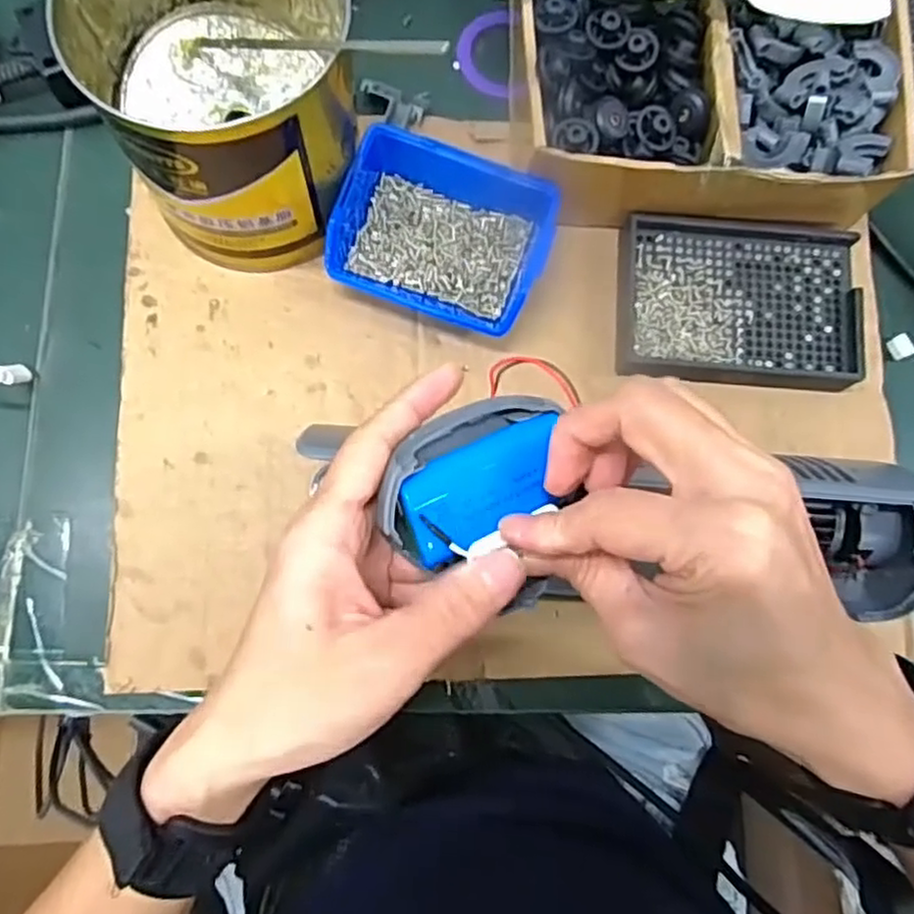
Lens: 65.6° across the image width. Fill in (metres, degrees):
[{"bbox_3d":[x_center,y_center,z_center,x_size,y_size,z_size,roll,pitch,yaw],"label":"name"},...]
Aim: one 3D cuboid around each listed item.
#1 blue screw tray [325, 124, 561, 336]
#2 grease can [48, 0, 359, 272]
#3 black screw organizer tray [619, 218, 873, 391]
[{"bbox_3d":[-0.008,-0.121,0.392,0.111,0.046,0.082,20,79,-1],"label":"blue screw tray"},{"bbox_3d":[-0.113,-0.180,0.357,0.119,0.113,0.130,1,80,-5],"label":"grease can"},{"bbox_3d":[0.163,-0.090,0.415,0.137,0.024,0.095,3,80,-4],"label":"black screw organizer tray"}]

